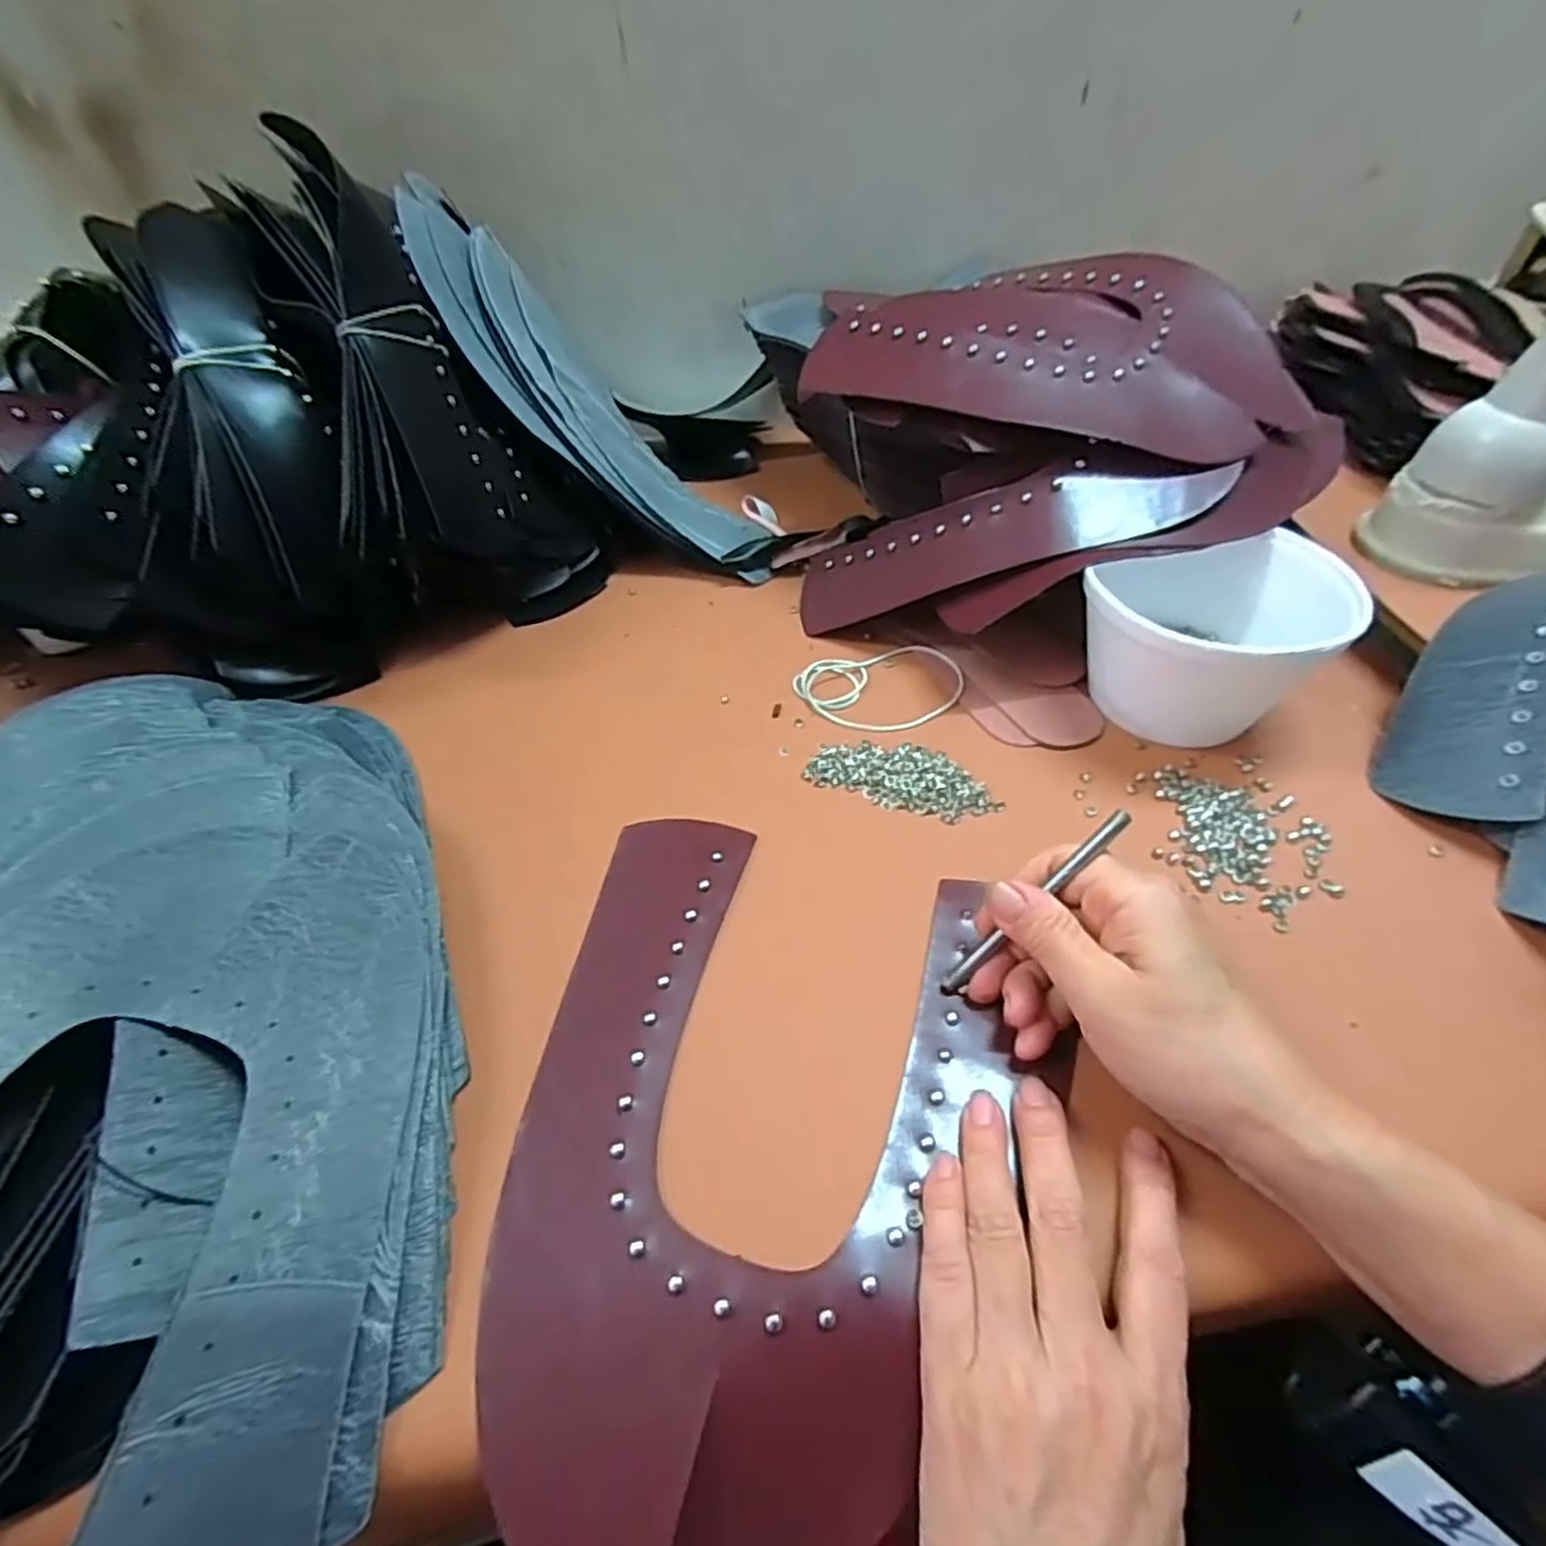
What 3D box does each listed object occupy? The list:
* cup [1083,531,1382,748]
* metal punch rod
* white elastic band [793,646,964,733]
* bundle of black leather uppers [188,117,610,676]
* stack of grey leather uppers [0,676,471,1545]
[{"bbox_3d":[0.233,-0.073,0.408,0.125,0.080,0.121,-1,48,1],"label":"cup"},{"bbox_3d":[0.103,0.053,0.297,0.005,0.102,0.007,17,29,-47],"label":"metal punch rod"},{"bbox_3d":[0.066,-0.050,0.446,0.100,0.005,0.069,-9,49,-6],"label":"white elastic band"},{"bbox_3d":[-0.213,-0.217,0.461,0.157,0.221,0.154,-29,53,-22],"label":"bundle of black leather uppers"},{"bbox_3d":[-0.255,0.103,0.273,0.247,0.071,0.383,-16,50,-12],"label":"stack of grey leather uppers"}]

